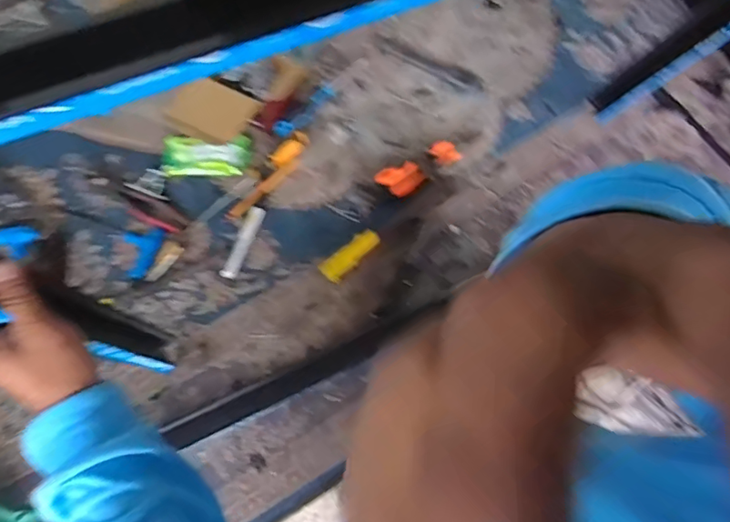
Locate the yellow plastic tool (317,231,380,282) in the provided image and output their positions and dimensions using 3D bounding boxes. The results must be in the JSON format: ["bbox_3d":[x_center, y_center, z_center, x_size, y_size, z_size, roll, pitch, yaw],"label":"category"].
[{"bbox_3d":[-0.021,-0.009,0.798,0.096,0.012,0.034,-40,75,2],"label":"yellow plastic tool"}]

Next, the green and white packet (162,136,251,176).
[{"bbox_3d":[-0.255,-0.170,0.866,0.133,0.028,0.065,-3,72,0],"label":"green and white packet"}]

